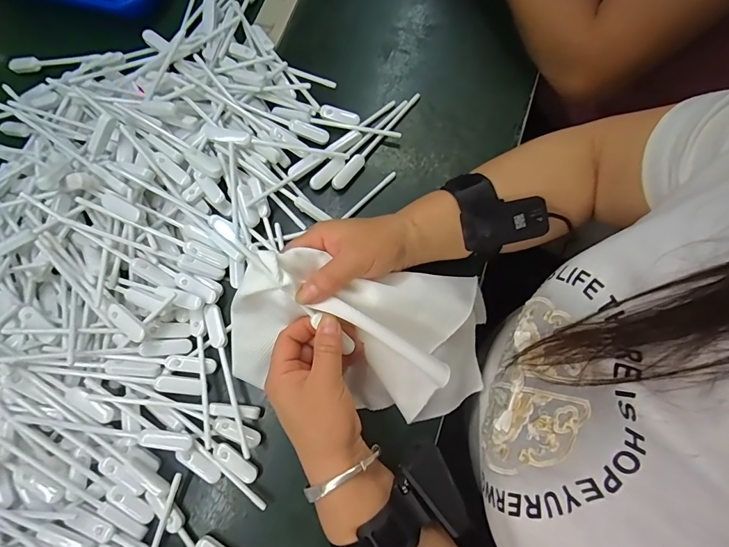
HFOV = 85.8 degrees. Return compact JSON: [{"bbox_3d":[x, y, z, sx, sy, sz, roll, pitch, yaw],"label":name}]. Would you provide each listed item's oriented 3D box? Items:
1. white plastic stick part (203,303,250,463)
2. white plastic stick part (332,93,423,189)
[{"bbox_3d":[-0.125,0.095,0.358,0.017,0.010,0.140,-19,77,-3],"label":"white plastic stick part"},{"bbox_3d":[0.013,-0.144,0.421,0.013,0.009,0.141,37,80,9],"label":"white plastic stick part"}]

